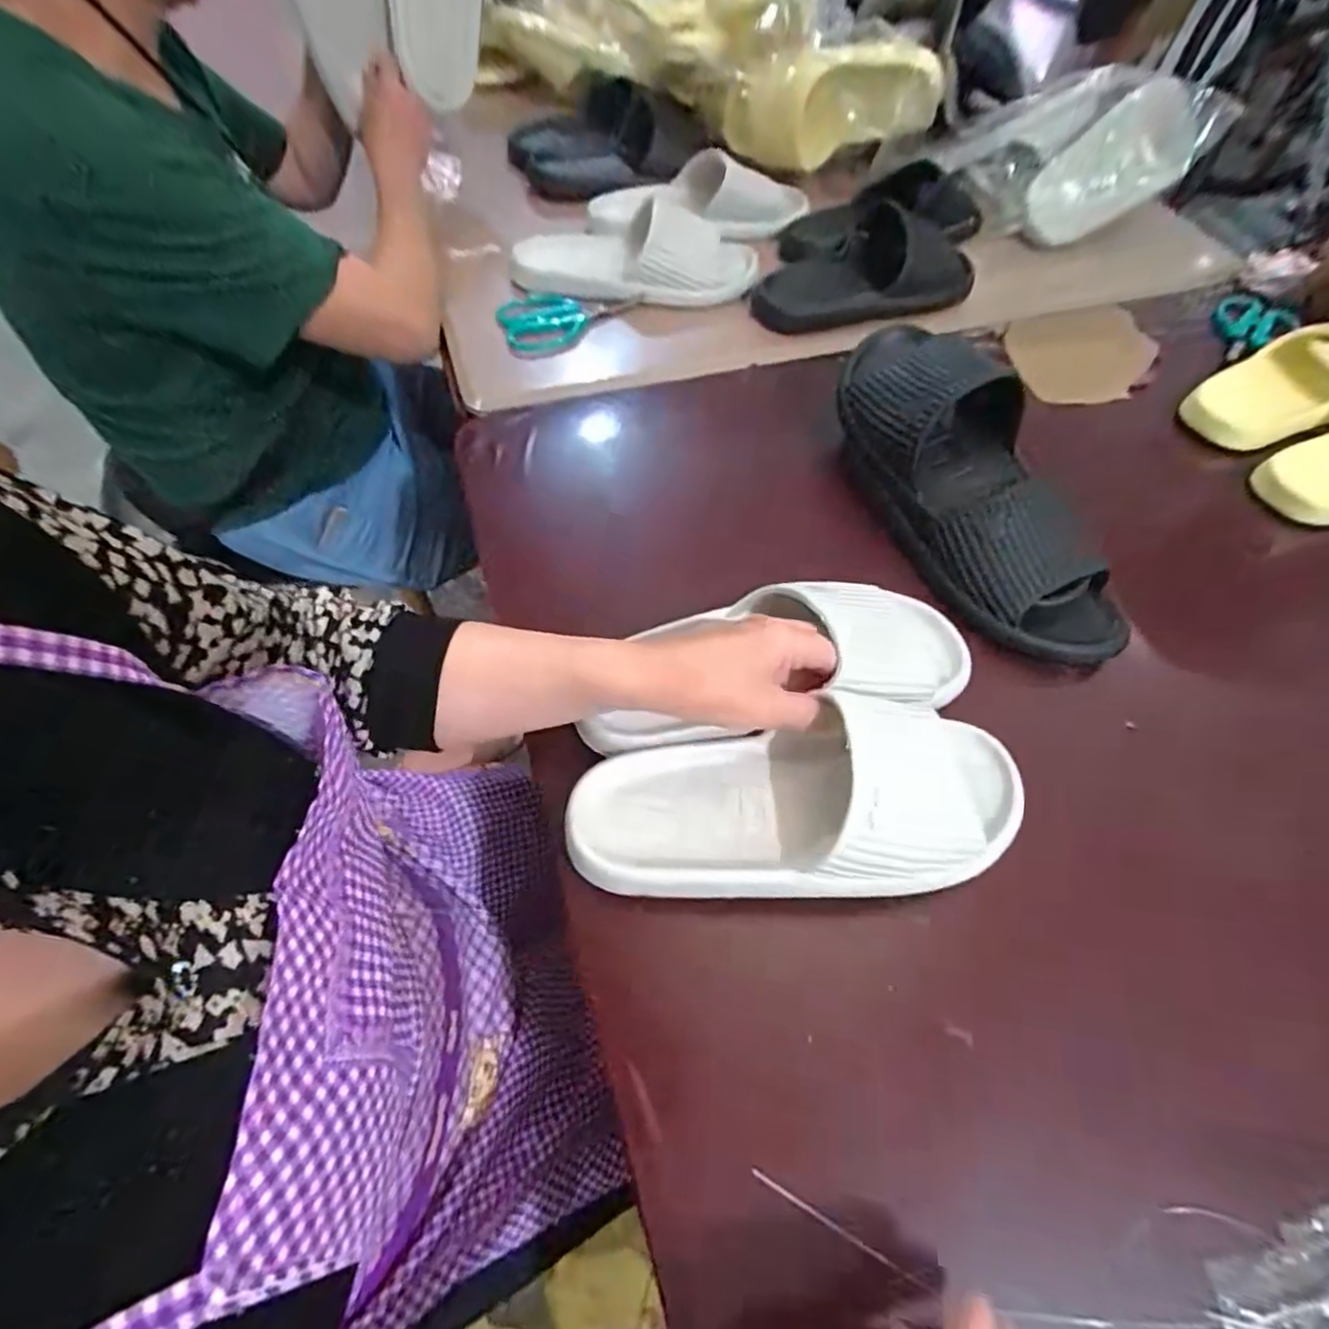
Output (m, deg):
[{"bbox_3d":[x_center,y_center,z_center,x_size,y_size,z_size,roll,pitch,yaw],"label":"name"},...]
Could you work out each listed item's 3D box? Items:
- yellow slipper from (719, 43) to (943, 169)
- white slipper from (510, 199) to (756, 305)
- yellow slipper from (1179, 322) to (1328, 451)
[{"bbox_3d":[0.191,-0.670,0.784,0.242,0.125,0.147,-3,59,-5],"label":"yellow slipper"},{"bbox_3d":[-0.030,-0.431,0.694,0.254,0.083,0.097,-2,59,-4],"label":"white slipper"},{"bbox_3d":[0.606,-0.271,0.639,0.193,0.035,0.099,-25,62,-1],"label":"yellow slipper"}]

